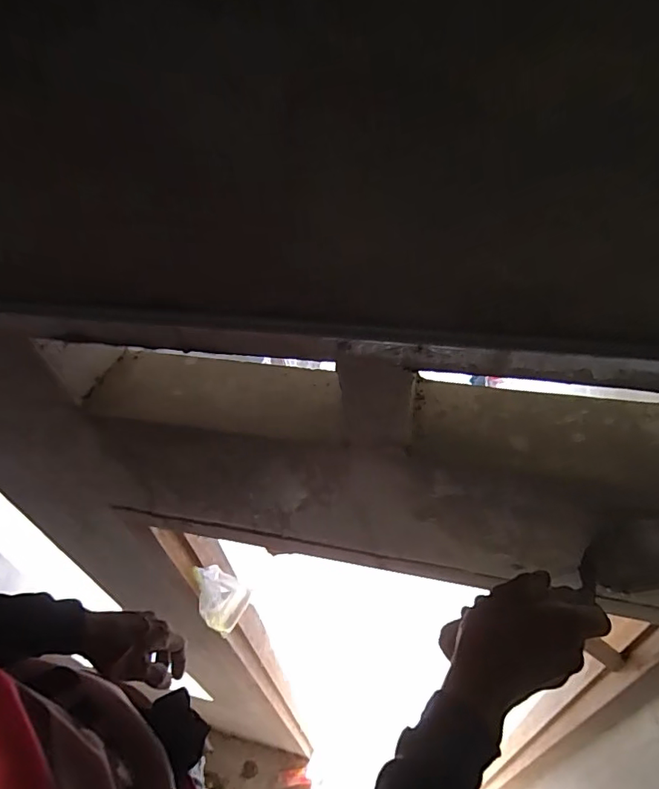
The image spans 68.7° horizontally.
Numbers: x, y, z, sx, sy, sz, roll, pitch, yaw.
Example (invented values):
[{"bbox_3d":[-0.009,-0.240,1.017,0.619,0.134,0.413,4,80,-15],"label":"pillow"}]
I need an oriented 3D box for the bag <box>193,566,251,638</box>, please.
[{"bbox_3d":[-0.208,0.398,0.936,0.044,0.208,0.102,15,49,21],"label":"bag"}]

